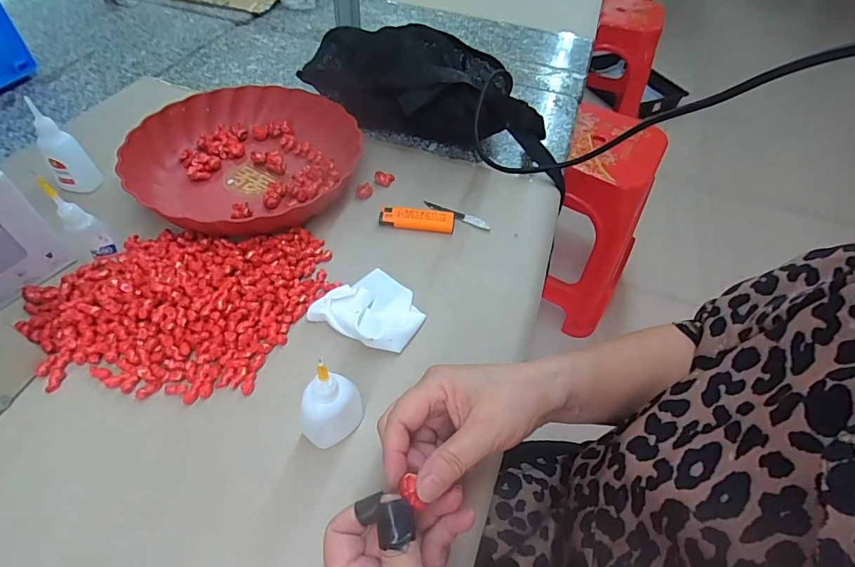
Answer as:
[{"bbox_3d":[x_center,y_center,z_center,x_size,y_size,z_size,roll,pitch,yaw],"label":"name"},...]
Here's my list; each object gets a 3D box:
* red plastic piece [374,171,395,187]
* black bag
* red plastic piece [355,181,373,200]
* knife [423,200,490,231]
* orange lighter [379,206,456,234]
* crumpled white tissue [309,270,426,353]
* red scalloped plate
[{"bbox_3d":[-0.051,-0.125,0.525,0.022,0.010,0.019,11,51,5],"label":"red plastic piece"},{"bbox_3d":[0.012,-0.229,0.548,0.326,0.118,0.104,22,52,14],"label":"black bag"},{"bbox_3d":[-0.073,-0.107,0.511,0.019,0.011,0.017,-5,51,-9],"label":"red plastic piece"},{"bbox_3d":[0.033,-0.078,0.496,0.082,0.004,0.012,24,53,15],"label":"knife"},{"bbox_3d":[-0.011,-0.071,0.481,0.078,0.017,0.023,6,50,1],"label":"orange lighter"},{"bbox_3d":[-0.047,0.021,0.404,0.087,0.024,0.080,29,54,18],"label":"crumpled white tissue"},{"bbox_3d":[-0.207,-0.144,0.511,0.230,0.050,0.231,2,50,-3],"label":"red scalloped plate"}]

